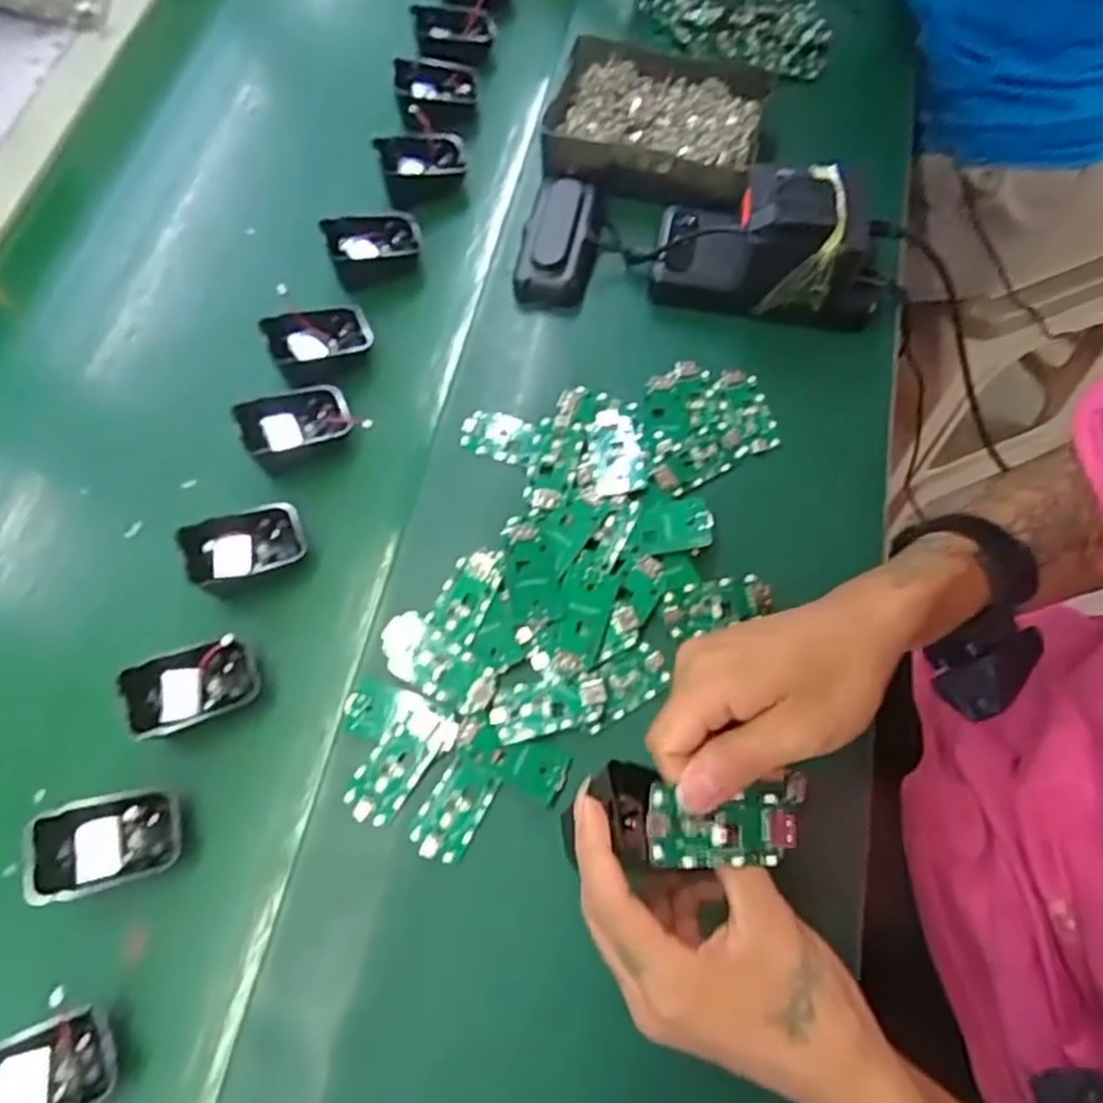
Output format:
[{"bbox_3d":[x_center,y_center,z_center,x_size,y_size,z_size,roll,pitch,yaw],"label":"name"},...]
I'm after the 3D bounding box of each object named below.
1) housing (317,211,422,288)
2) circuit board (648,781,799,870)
[{"bbox_3d":[-0.130,-0.227,0.561,0.068,0.029,0.040,-21,67,-8],"label":"housing"},{"bbox_3d":[0.073,0.116,0.324,0.063,0.009,0.030,3,66,-10],"label":"circuit board"}]

